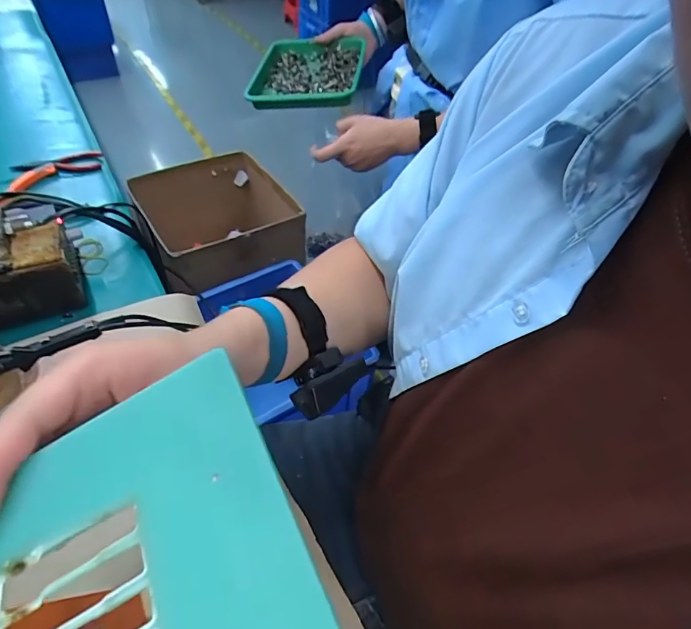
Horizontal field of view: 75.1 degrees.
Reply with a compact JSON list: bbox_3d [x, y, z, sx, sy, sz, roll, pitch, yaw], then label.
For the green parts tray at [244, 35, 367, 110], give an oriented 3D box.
[{"bbox_3d":[-0.059,-0.390,0.719,0.166,0.045,0.213,6,47,1],"label":"green parts tray"}]

